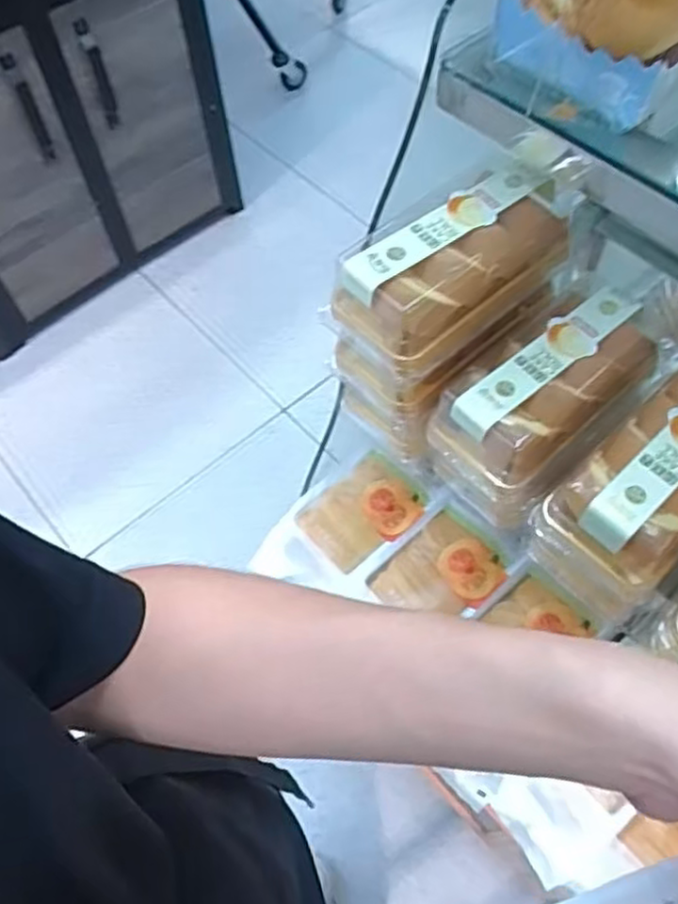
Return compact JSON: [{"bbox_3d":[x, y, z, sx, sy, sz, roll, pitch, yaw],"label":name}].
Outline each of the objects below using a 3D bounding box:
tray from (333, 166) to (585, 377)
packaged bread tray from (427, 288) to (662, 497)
[{"bbox_3d":[0.106,-0.161,0.596,0.224,0.073,0.094,-34,64,-16],"label":"tray"},{"bbox_3d":[0.186,-0.055,0.614,0.205,0.071,0.092,-35,64,-17],"label":"packaged bread tray"}]

